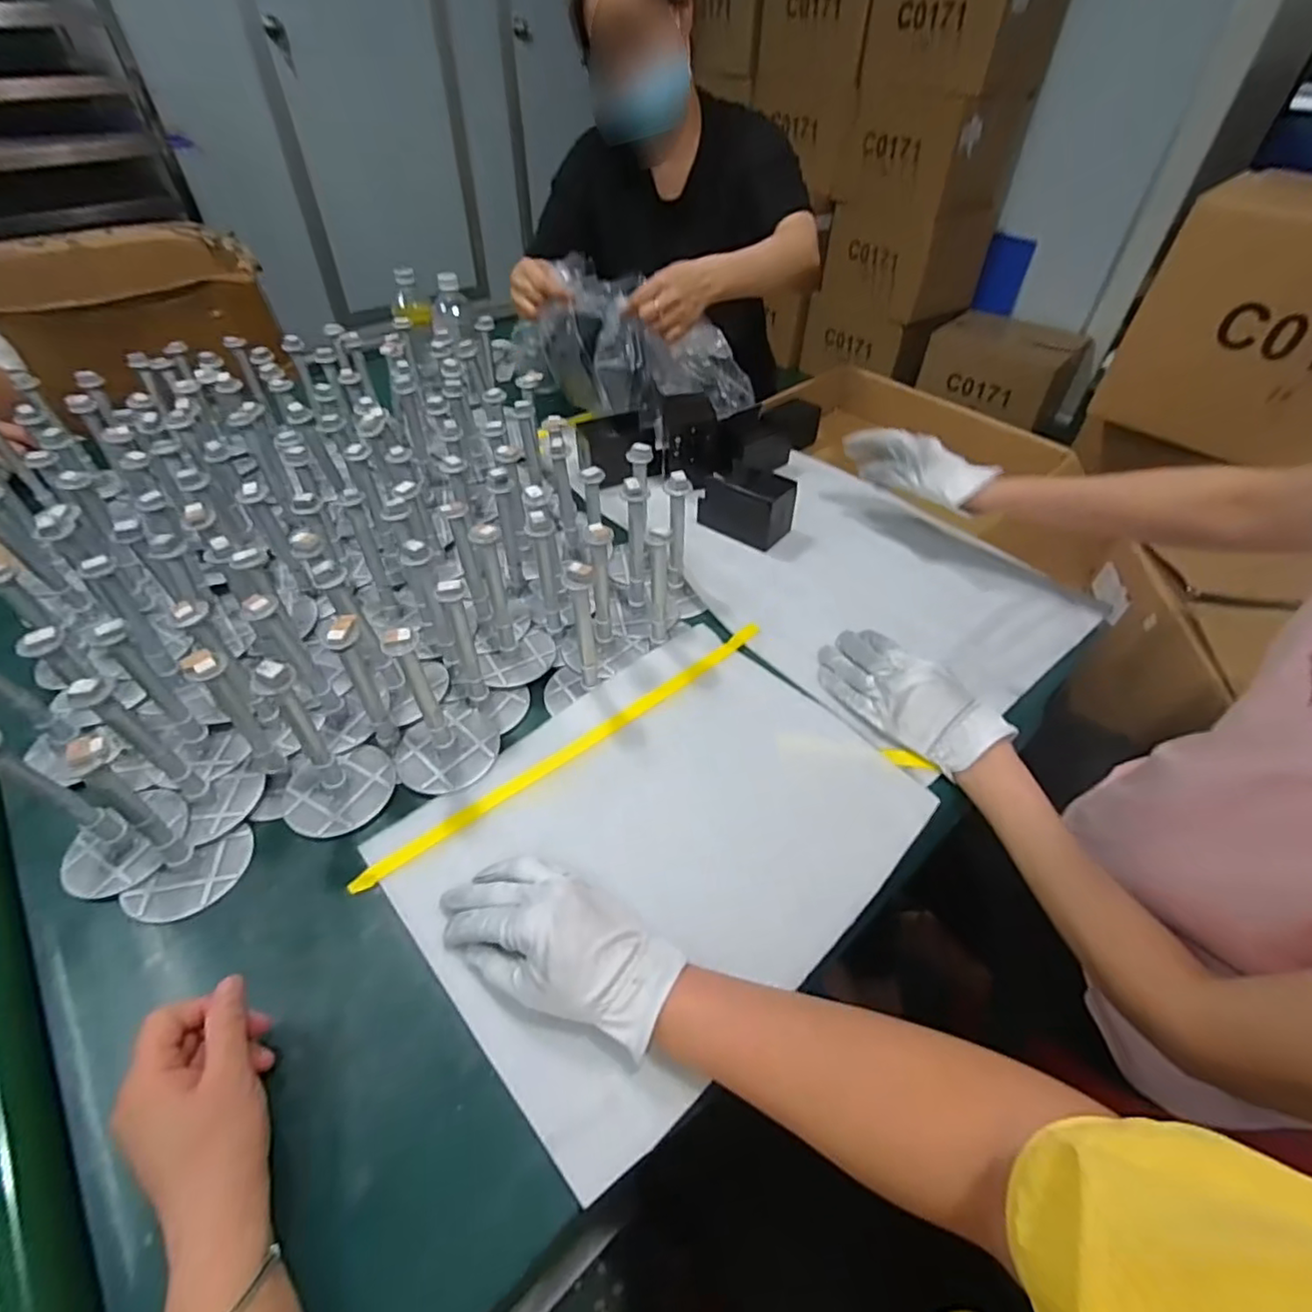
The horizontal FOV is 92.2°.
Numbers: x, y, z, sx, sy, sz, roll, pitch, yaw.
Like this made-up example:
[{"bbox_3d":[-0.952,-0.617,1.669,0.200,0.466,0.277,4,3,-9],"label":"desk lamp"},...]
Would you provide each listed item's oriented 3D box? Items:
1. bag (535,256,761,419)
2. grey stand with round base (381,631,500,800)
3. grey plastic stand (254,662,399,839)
[{"bbox_3d":[-0.004,-0.472,0.942,0.285,0.183,0.162,16,47,14],"label":"bag"},{"bbox_3d":[-0.194,0.035,0.542,0.090,0.150,0.094,-21,50,-21],"label":"grey stand with round base"},{"bbox_3d":[-0.279,0.067,0.506,0.088,0.157,0.081,-23,51,-22],"label":"grey plastic stand"}]

